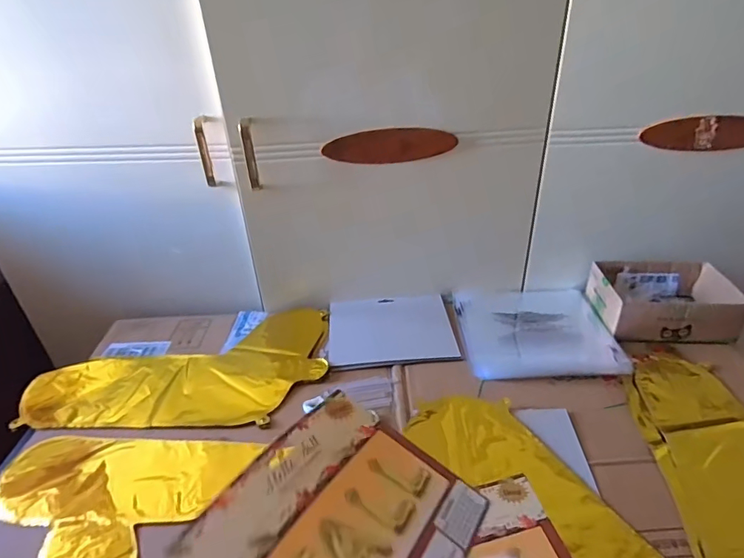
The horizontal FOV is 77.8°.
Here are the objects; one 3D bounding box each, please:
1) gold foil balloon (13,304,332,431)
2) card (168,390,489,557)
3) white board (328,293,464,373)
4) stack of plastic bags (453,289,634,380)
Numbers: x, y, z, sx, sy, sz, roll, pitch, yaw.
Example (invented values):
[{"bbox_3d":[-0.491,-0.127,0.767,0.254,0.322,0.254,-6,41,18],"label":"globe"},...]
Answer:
[{"bbox_3d":[-0.279,0.130,0.689,0.413,0.010,0.230,-4,33,-2],"label":"gold foil balloon"},{"bbox_3d":[-0.015,0.175,0.338,0.158,0.014,0.183,30,33,21],"label":"card"},{"bbox_3d":[0.030,0.080,0.738,0.191,0.009,0.165,-5,33,-3],"label":"white board"},{"bbox_3d":[0.253,0.070,0.730,0.227,0.021,0.221,-3,33,1],"label":"stack of plastic bags"}]

